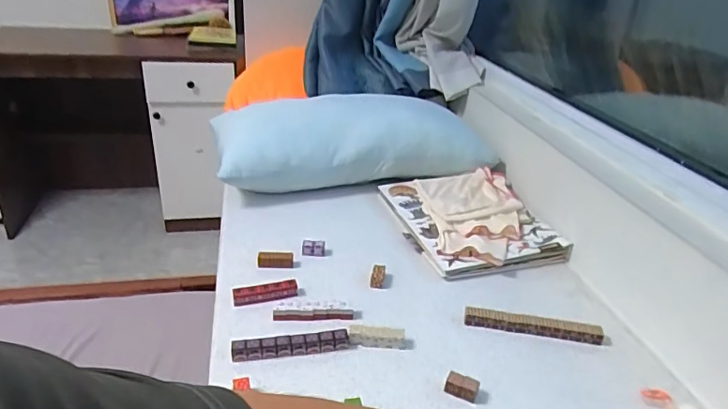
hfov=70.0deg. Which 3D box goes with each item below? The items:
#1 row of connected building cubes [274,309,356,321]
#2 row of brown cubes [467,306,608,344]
[{"bbox_3d":[-0.079,0.170,0.808,0.122,0.011,0.012,1,27,-3],"label":"row of connected building cubes"},{"bbox_3d":[0.254,0.181,0.783,0.198,0.020,0.029,7,27,8],"label":"row of brown cubes"}]

